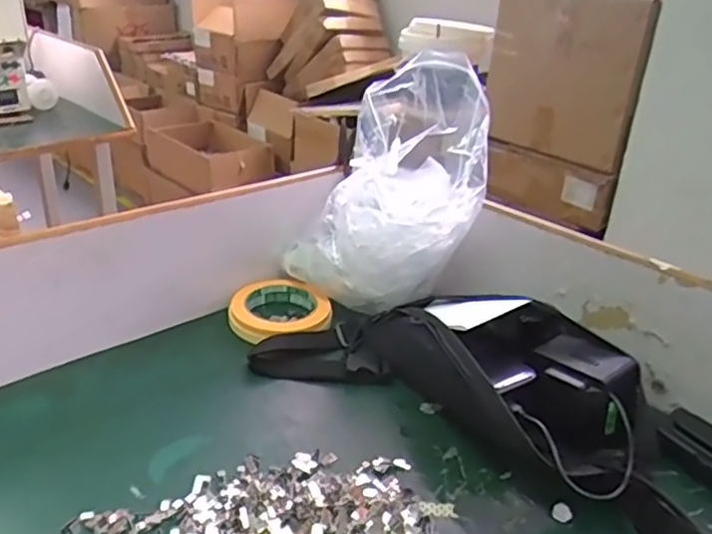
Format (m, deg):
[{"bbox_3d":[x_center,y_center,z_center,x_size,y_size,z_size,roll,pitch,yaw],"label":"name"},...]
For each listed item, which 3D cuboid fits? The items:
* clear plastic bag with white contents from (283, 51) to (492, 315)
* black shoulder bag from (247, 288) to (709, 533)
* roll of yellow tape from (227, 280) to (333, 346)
[{"bbox_3d":[0.030,-0.075,0.699,0.197,0.257,0.112,20,31,29],"label":"clear plastic bag with white contents"},{"bbox_3d":[0.137,0.110,0.552,0.494,0.082,0.177,25,34,34],"label":"black shoulder bag"},{"bbox_3d":[-0.082,0.043,0.727,0.108,0.022,0.108,3,28,-2],"label":"roll of yellow tape"}]

